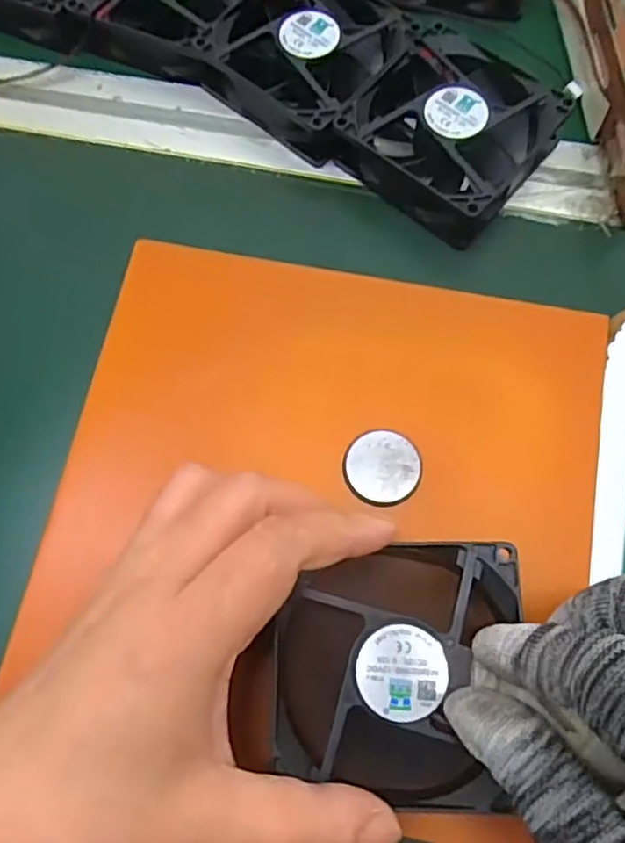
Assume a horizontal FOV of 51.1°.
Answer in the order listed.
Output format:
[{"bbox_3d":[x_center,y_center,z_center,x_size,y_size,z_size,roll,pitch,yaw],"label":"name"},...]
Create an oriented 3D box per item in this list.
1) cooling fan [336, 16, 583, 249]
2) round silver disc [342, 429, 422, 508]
[{"bbox_3d":[0.064,-0.134,0.304,0.080,0.027,0.081,40,74,13],"label":"cooling fan"},{"bbox_3d":[0.027,0.017,0.249,0.029,0.004,0.029,0,69,0],"label":"round silver disc"}]

